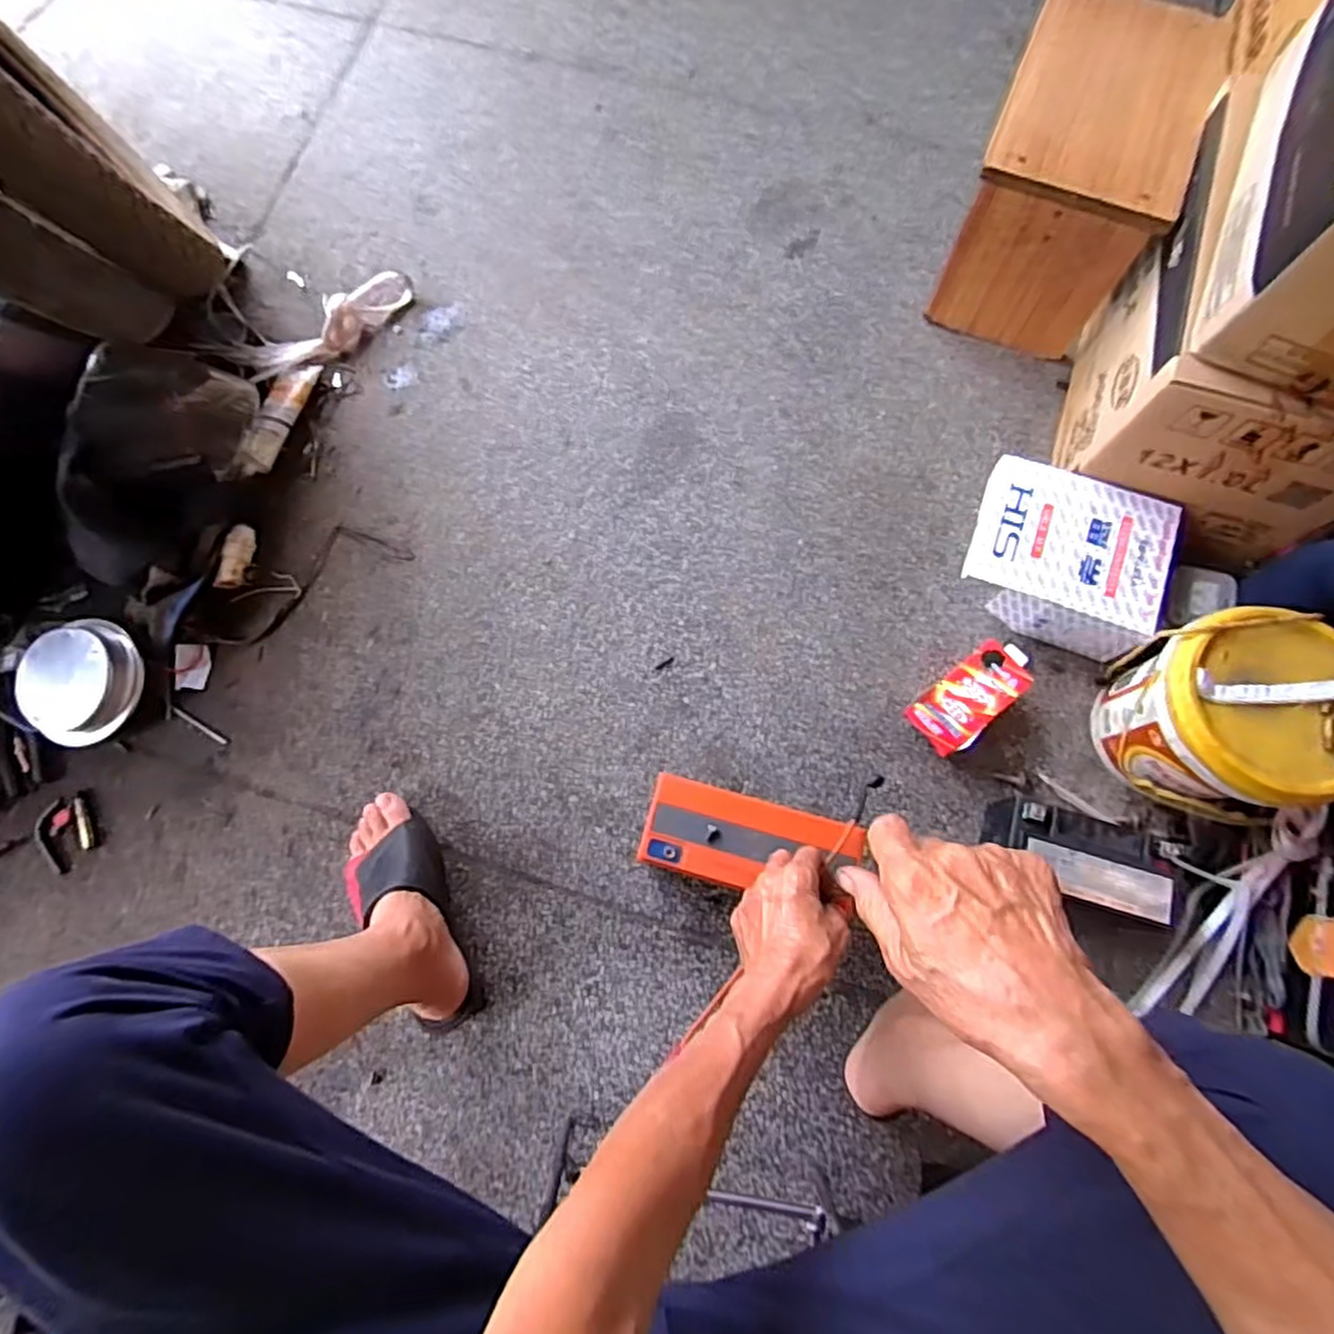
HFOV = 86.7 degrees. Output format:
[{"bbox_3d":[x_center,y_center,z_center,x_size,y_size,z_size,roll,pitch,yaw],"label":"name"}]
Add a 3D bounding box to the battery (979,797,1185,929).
[{"bbox_3d":[0.395,0.188,0.695,0.156,0.103,0.081,16,76,4],"label":"battery"}]

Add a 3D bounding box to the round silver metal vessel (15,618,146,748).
[{"bbox_3d":[-0.627,0.014,0.755,0.112,0.037,0.126,26,78,7],"label":"round silver metal vessel"}]

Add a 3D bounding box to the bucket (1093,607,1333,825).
[{"bbox_3d":[0.534,0.054,0.687,0.166,0.161,0.180,0,75,0],"label":"bucket"}]

